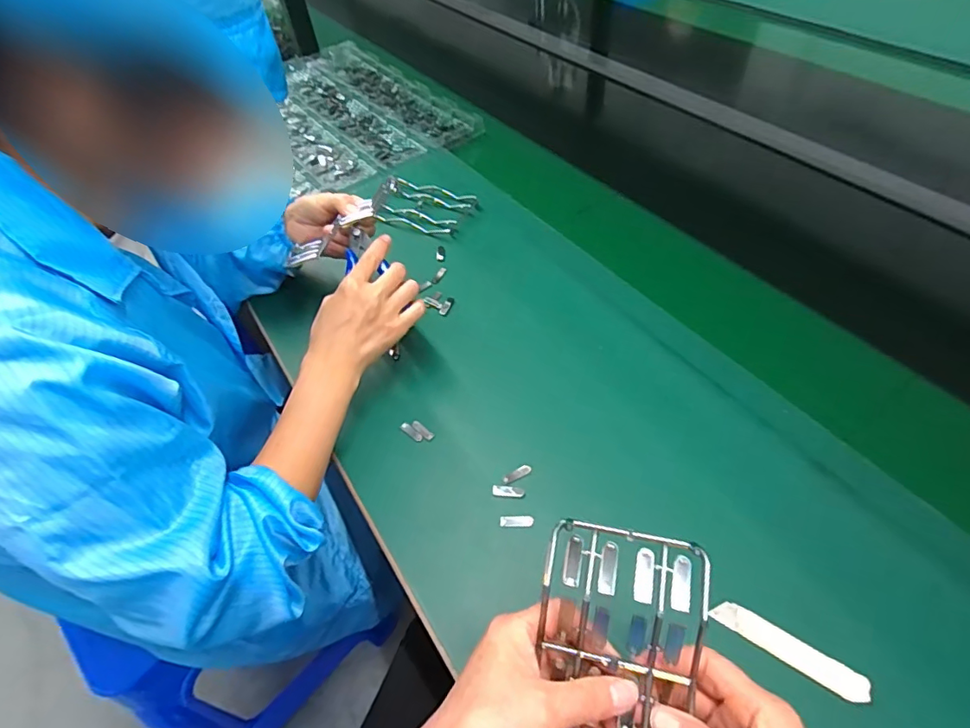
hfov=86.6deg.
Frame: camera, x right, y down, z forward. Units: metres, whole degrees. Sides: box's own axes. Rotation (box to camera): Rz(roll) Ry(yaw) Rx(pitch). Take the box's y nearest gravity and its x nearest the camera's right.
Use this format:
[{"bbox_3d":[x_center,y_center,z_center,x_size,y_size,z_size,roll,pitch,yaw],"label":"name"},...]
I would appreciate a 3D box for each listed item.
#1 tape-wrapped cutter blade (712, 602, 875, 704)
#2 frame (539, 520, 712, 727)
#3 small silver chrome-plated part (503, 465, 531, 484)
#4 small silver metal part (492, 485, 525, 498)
[{"bbox_3d":[0.218,0.205,0.372,0.101,0.008,0.020,27,59,25],"label":"tape-wrapped cutter blade"},{"bbox_3d":[0.075,0.171,0.290,0.086,0.014,0.149,6,87,14],"label":"frame"},{"bbox_3d":[0.030,0.101,0.473,0.028,0.004,0.008,-25,53,-14],"label":"small silver chrome-plated part"},{"bbox_3d":[0.021,0.114,0.463,0.028,0.004,0.011,3,52,8],"label":"small silver metal part"}]

